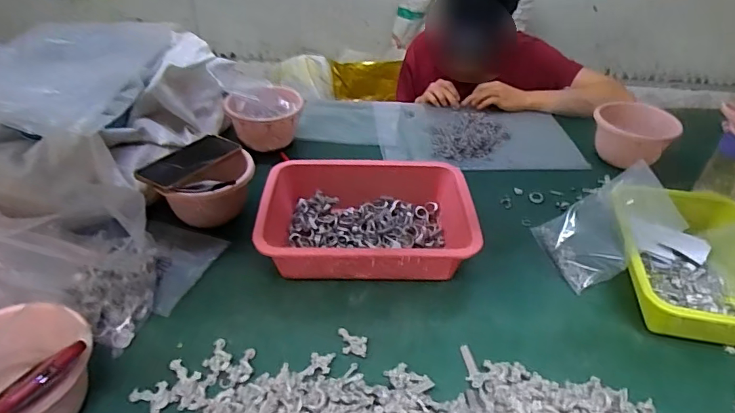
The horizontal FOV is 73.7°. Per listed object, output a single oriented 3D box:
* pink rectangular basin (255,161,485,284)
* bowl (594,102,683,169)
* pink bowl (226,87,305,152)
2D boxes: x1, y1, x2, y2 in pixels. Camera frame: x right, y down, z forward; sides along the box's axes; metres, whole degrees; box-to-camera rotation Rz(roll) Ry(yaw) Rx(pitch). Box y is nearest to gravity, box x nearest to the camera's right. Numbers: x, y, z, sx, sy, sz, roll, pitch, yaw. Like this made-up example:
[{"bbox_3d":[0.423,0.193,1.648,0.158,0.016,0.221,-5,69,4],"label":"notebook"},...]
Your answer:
[{"bbox_3d":[-0.001,0.017,0.741,0.303,0.088,0.218,-1,37,-2],"label":"pink rectangular basin"},{"bbox_3d":[0.500,-0.123,0.927,0.134,0.096,0.119,27,43,30],"label":"bowl"},{"bbox_3d":[-0.197,-0.169,0.950,0.146,0.072,0.131,-5,37,-9],"label":"pink bowl"}]

